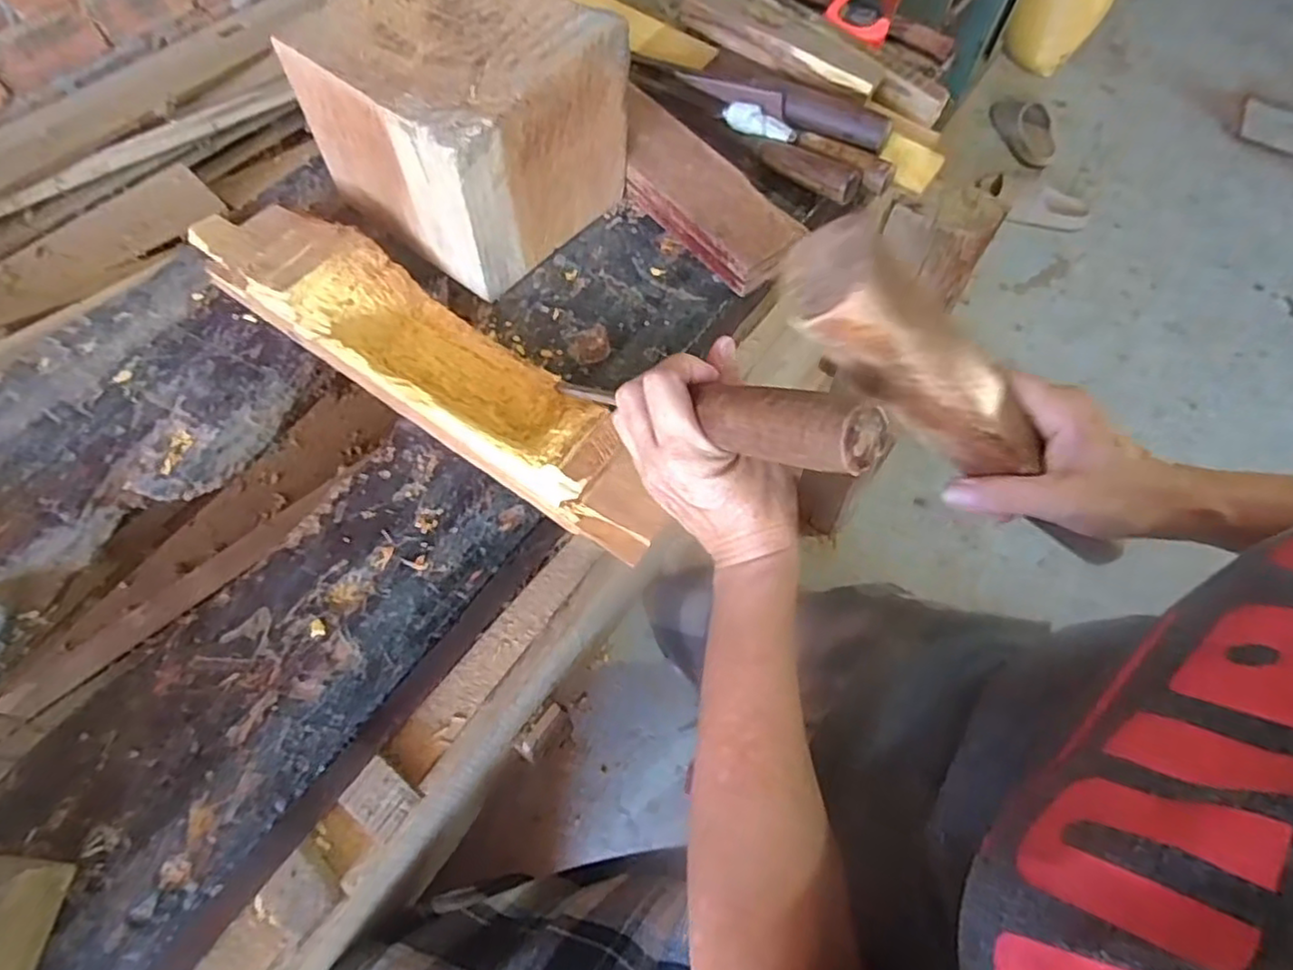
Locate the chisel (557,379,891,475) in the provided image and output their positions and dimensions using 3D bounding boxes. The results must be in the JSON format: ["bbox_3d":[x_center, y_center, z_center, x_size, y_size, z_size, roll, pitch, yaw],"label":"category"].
[{"bbox_3d":[0.017,-0.044,0.377,0.033,0.028,0.263,-36,27,-19],"label":"chisel"}]

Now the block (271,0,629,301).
[{"bbox_3d":[-0.138,-0.282,0.521,0.180,0.142,0.164,37,67,16],"label":"block"}]

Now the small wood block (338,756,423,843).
[{"bbox_3d":[-0.167,0.197,0.424,0.043,0.009,0.033,32,66,14],"label":"small wood block"}]

